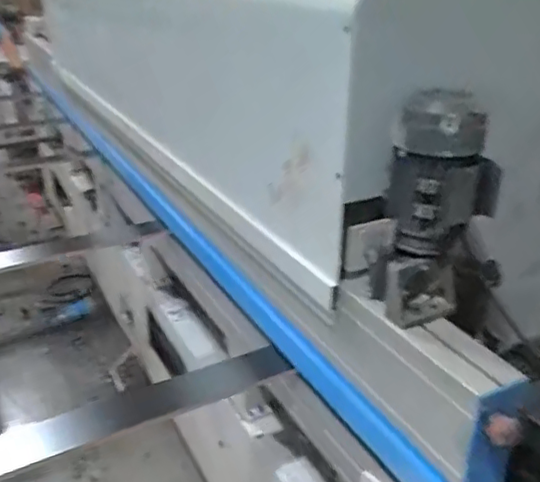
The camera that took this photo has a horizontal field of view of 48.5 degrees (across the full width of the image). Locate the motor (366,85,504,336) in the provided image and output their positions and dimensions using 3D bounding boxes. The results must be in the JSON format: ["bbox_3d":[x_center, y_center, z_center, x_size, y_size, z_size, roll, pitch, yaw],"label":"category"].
[{"bbox_3d":[0.222,-0.037,0.812,0.151,0.291,0.133,10,28,20],"label":"motor"}]

